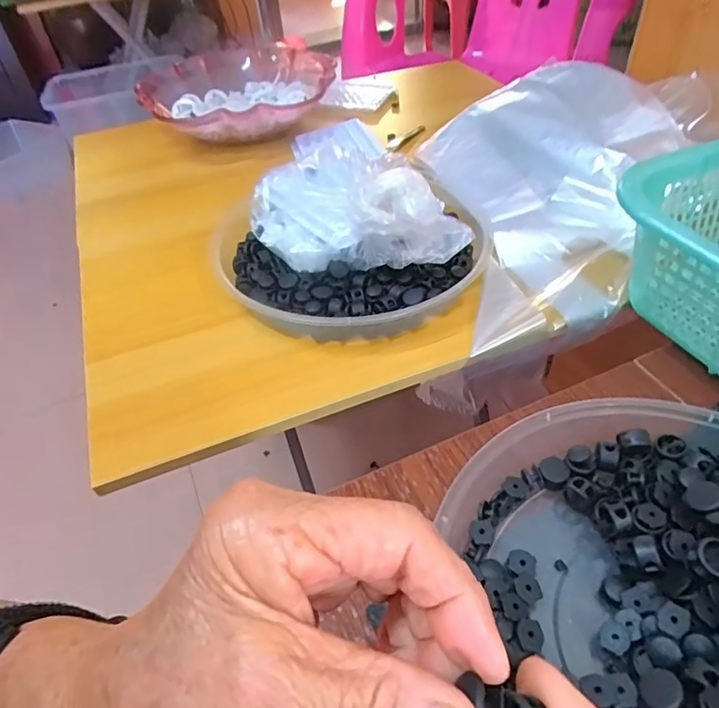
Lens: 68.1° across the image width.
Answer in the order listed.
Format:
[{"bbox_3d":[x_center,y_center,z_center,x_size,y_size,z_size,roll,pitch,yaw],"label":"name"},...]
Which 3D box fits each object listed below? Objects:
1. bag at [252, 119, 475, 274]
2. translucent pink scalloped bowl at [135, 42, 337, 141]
[{"bbox_3d":[-0.009,-0.123,0.448,0.127,0.085,0.175,-31,51,-22],"label":"bag"},{"bbox_3d":[-0.158,-0.359,0.724,0.250,0.055,0.277,-15,46,-8],"label":"translucent pink scalloped bowl"}]

